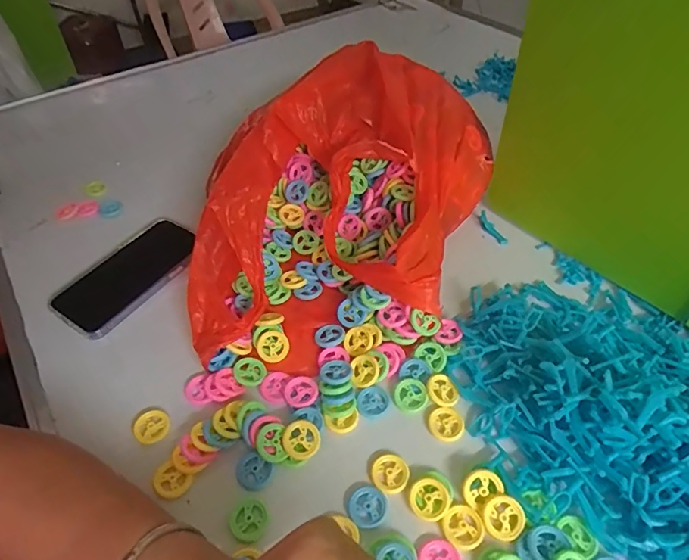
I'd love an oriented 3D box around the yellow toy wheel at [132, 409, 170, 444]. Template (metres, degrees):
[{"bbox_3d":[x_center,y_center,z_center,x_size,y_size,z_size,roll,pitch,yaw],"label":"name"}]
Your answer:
[{"bbox_3d":[-0.165,0.125,0.401,0.029,0.006,0.026,-22,74,-19],"label":"yellow toy wheel"}]

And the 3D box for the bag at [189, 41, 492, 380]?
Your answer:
[{"bbox_3d":[0.011,-0.089,0.496,0.231,0.124,0.384,16,51,16],"label":"bag"}]

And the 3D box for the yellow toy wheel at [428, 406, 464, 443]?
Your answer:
[{"bbox_3d":[0.085,0.121,0.394,0.029,0.004,0.030,-1,48,2],"label":"yellow toy wheel"}]

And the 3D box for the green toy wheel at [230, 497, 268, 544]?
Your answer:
[{"bbox_3d":[-0.071,0.179,0.349,0.025,0.010,0.028,-4,48,-1],"label":"green toy wheel"}]

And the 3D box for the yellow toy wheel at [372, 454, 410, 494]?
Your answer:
[{"bbox_3d":[0.036,0.151,0.367,0.029,0.004,0.028,-1,48,2],"label":"yellow toy wheel"}]

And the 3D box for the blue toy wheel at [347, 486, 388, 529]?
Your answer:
[{"bbox_3d":[0.018,0.169,0.351,0.029,0.004,0.028,-1,48,2],"label":"blue toy wheel"}]

